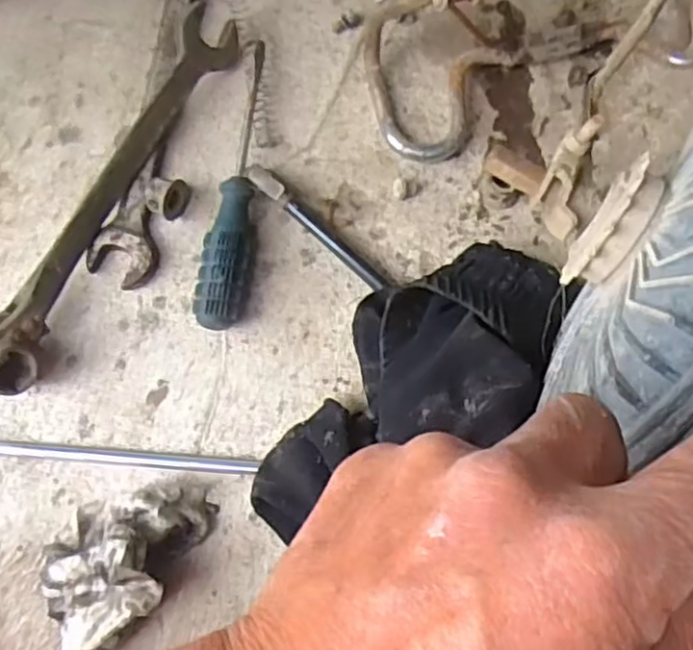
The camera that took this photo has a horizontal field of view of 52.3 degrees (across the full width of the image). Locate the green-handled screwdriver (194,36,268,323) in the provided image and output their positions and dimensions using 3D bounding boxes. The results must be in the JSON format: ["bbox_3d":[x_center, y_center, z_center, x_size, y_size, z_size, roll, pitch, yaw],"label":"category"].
[{"bbox_3d":[-0.066,-0.092,0.454,0.028,0.033,0.193,10,76,1],"label":"green-handled screwdriver"}]

